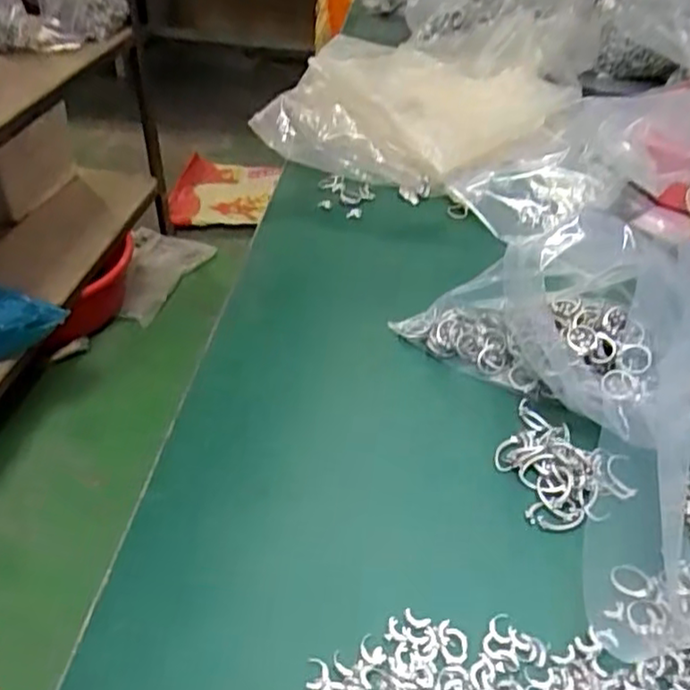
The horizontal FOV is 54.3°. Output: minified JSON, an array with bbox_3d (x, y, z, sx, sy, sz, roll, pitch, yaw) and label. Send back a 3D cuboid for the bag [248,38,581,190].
[{"bbox_3d":[0.095,-0.283,0.785,0.298,0.074,0.322,15,41,14],"label":"bag"}]

